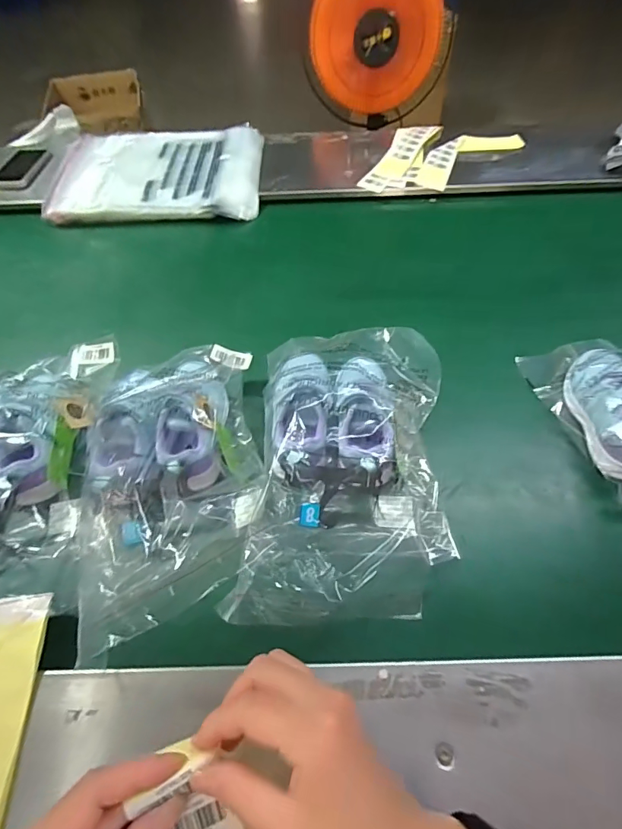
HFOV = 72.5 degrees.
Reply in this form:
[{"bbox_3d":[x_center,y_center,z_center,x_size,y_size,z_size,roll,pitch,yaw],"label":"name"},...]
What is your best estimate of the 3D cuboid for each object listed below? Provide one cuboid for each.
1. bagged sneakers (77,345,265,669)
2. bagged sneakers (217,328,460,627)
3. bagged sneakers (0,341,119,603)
[{"bbox_3d":[-0.149,0.064,0.469,0.172,0.101,0.321,-6,55,-3],"label":"bagged sneakers"},{"bbox_3d":[0.043,0.049,0.462,0.199,0.083,0.331,3,55,3],"label":"bagged sneakers"},{"bbox_3d":[-0.327,0.057,0.474,0.175,0.089,0.306,1,55,2],"label":"bagged sneakers"}]

